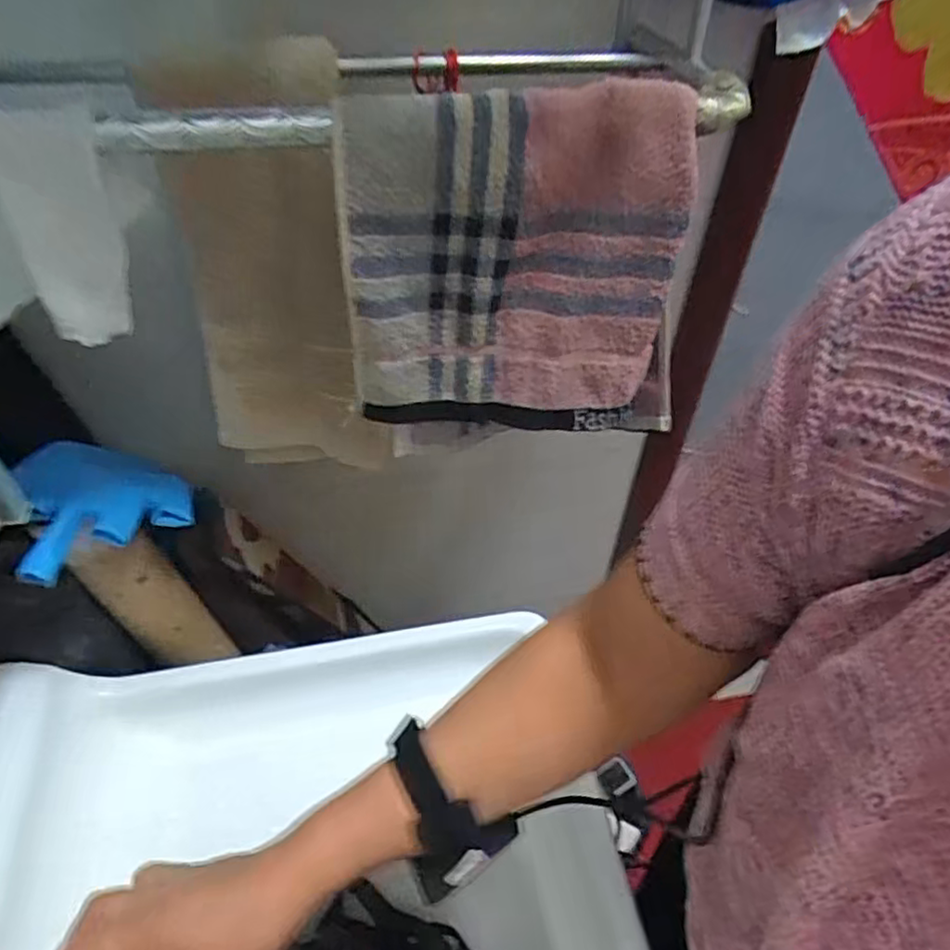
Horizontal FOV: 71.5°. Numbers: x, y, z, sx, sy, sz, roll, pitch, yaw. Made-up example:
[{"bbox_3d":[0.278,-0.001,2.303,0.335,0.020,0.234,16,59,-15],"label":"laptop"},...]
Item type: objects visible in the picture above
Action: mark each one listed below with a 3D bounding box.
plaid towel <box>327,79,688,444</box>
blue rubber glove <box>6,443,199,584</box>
[{"bbox_3d":[0.036,-0.117,0.424,0.225,0.223,0.060,-1,44,-2],"label":"plaid towel"},{"bbox_3d":[-0.301,0.021,0.519,0.111,0.050,0.138,46,36,13],"label":"blue rubber glove"}]

